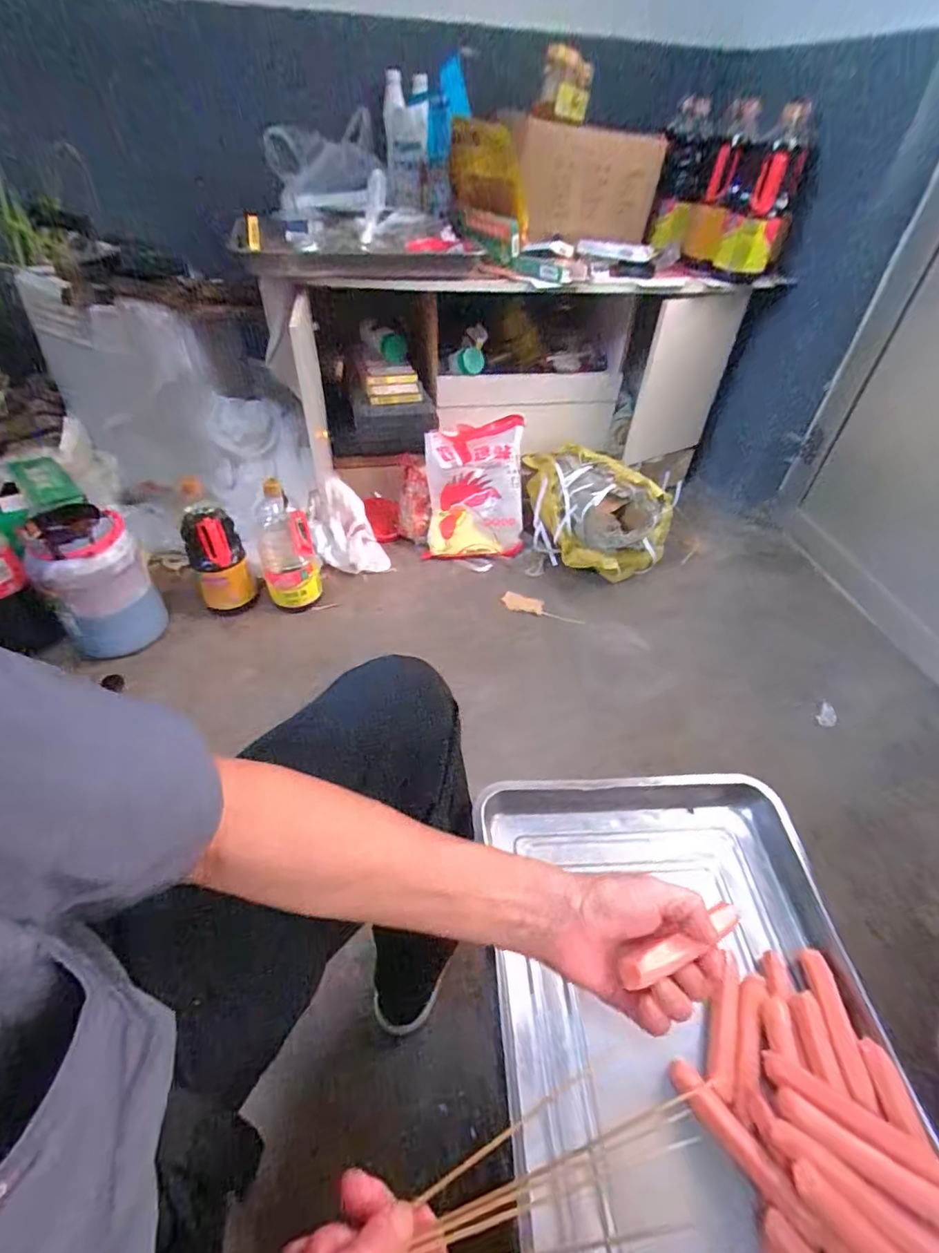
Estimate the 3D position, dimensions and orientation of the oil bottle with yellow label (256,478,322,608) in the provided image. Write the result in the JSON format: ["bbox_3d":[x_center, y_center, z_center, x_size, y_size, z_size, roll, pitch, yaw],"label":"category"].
[{"bbox_3d":[-0.377,-0.160,1.103,0.105,0.279,0.094,-16,47,-19],"label":"oil bottle with yellow label"}]

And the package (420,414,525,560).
[{"bbox_3d":[0.009,-0.319,1.278,0.225,0.311,0.059,3,17,12],"label":"package"}]

